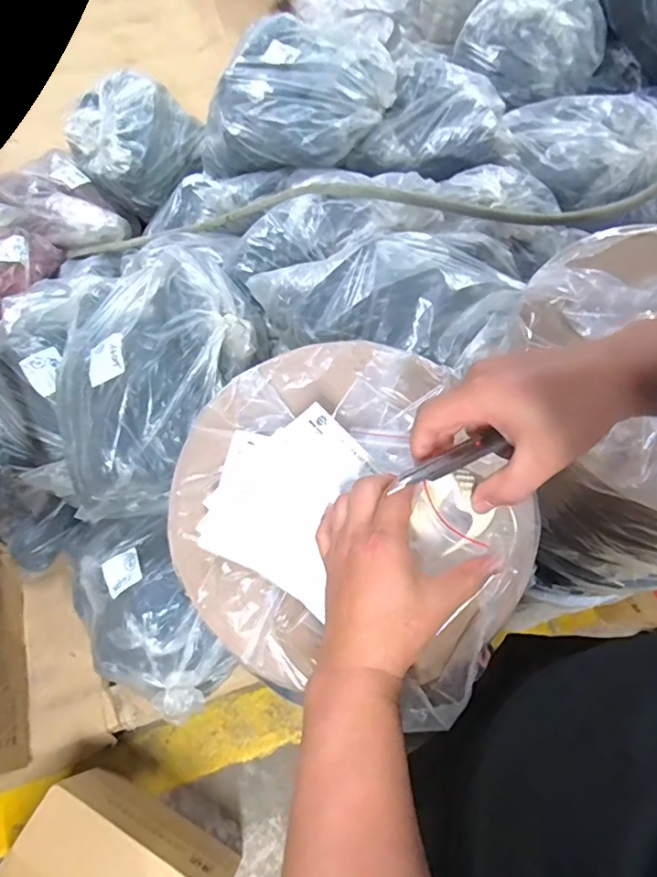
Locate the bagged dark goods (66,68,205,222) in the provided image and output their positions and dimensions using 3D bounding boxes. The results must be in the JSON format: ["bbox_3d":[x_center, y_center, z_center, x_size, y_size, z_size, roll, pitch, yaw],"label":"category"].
[{"bbox_3d":[-0.479,-0.753,1.353,0.305,0.195,0.292,-39,74,-17],"label":"bagged dark goods"}]

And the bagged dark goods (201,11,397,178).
[{"bbox_3d":[-0.085,-0.757,1.234,0.440,0.204,0.298,14,67,4],"label":"bagged dark goods"}]

